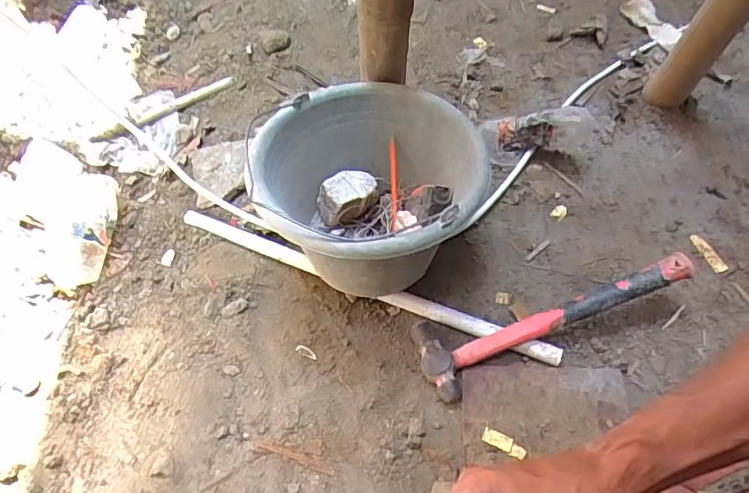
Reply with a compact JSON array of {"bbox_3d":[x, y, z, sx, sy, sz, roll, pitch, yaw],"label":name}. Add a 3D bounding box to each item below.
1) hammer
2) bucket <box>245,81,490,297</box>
[{"bbox_3d":[0.202,0.080,0.607,0.314,0.028,0.089,-22,56,4],"label":"hammer"},{"bbox_3d":[-0.005,-0.049,0.642,0.238,0.177,0.243,-2,56,3],"label":"bucket"}]

